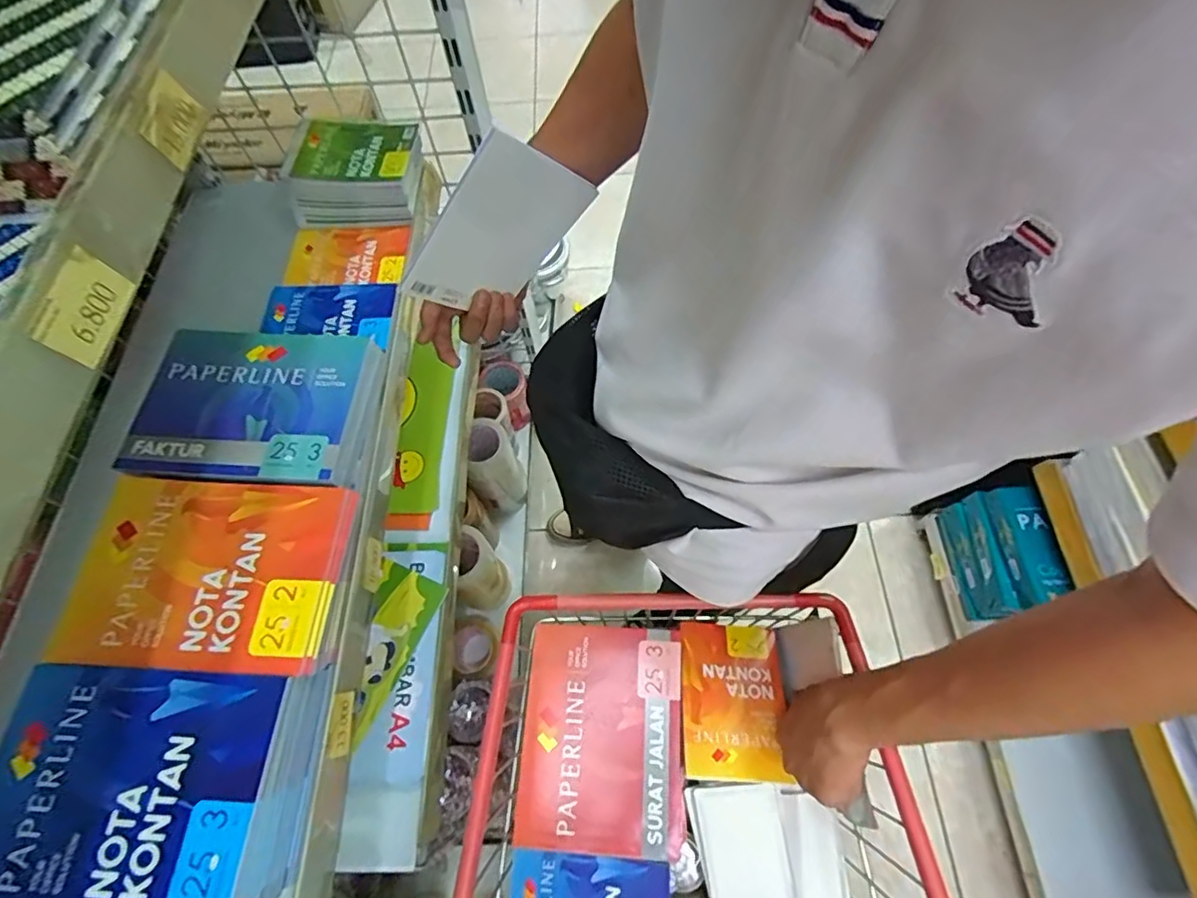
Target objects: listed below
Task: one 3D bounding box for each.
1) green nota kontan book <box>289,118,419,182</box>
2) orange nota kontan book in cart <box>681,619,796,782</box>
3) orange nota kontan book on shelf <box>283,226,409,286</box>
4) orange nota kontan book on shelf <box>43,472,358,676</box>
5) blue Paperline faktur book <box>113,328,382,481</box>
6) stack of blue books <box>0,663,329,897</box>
[{"bbox_3d":[-0.314,-0.383,0.723,0.145,0.011,0.108,2,64,3],"label":"green nota kontan book"},{"bbox_3d":[0.143,0.262,0.597,0.107,0.011,0.154,5,50,-2],"label":"orange nota kontan book in cart"},{"bbox_3d":[-0.322,-0.248,0.728,0.154,0.014,0.101,2,64,3],"label":"orange nota kontan book on shelf"},{"bbox_3d":[-0.338,0.105,0.491,0.220,0.014,0.158,2,64,3],"label":"orange nota kontan book on shelf"},{"bbox_3d":[-0.342,-0.054,0.556,0.209,0.009,0.167,4,65,4],"label":"blue Paperline faktur book"},{"bbox_3d":[-0.346,0.258,0.436,0.219,0.054,0.159,-1,64,2],"label":"stack of blue books"}]

